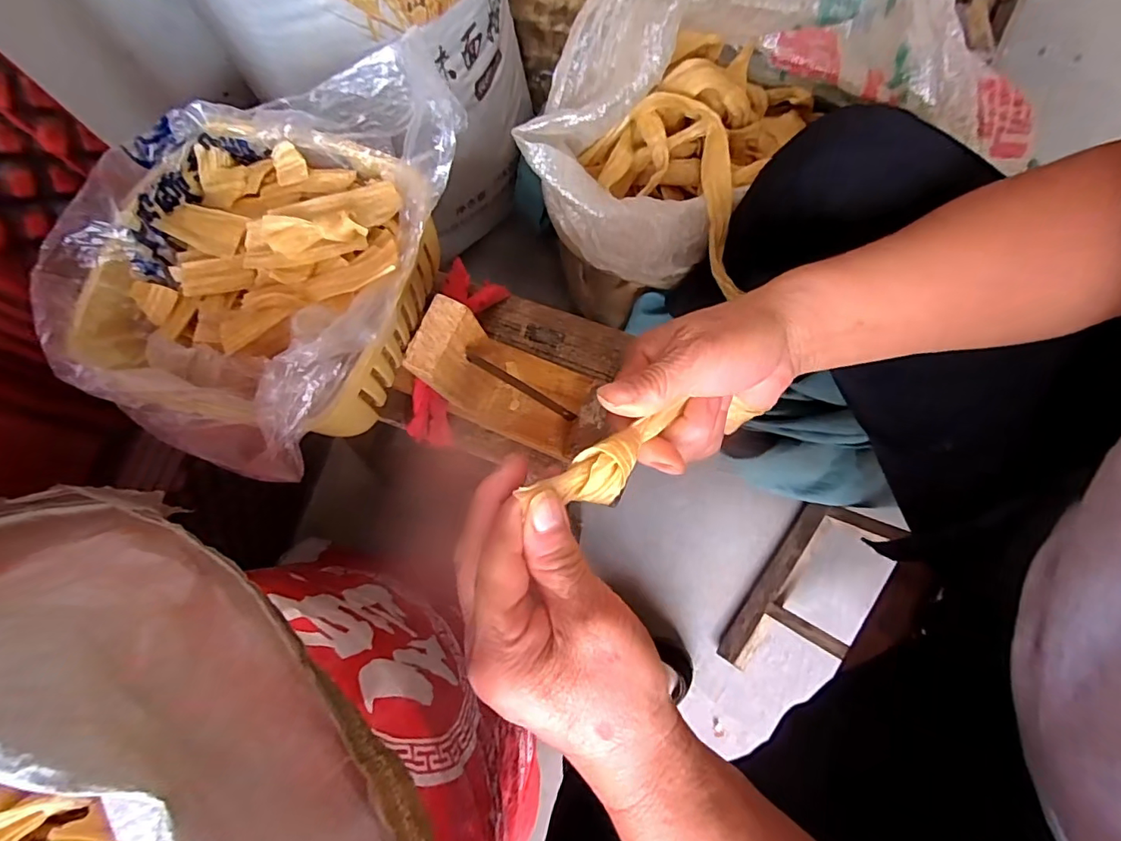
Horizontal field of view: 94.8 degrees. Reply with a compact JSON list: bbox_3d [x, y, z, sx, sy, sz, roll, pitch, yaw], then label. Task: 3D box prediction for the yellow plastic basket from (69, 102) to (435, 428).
[{"bbox_3d":[-0.179,-0.091,0.312,0.184,0.084,0.179,0,76,1],"label":"yellow plastic basket"}]

